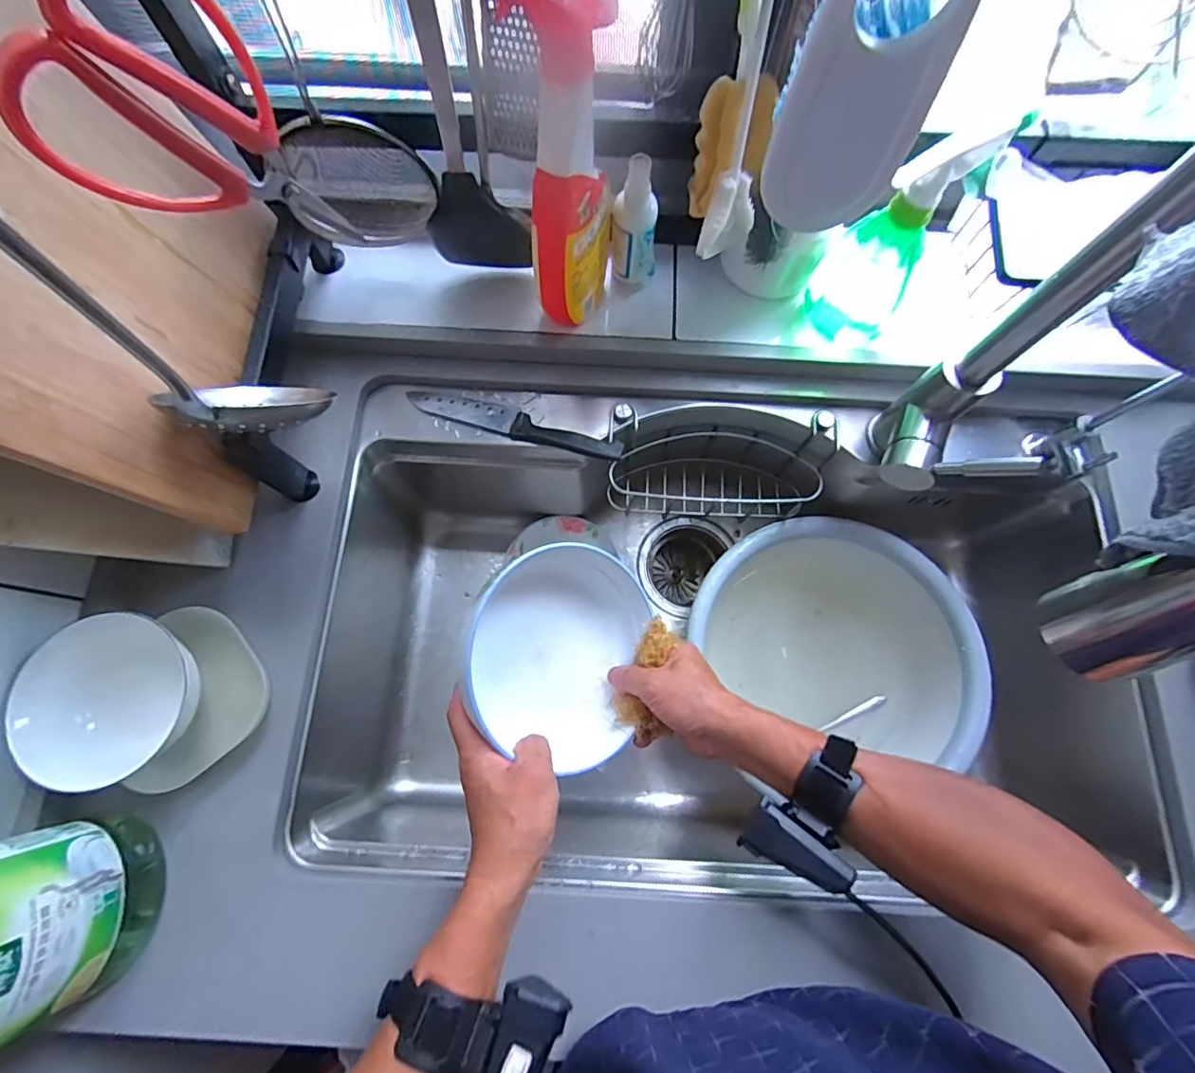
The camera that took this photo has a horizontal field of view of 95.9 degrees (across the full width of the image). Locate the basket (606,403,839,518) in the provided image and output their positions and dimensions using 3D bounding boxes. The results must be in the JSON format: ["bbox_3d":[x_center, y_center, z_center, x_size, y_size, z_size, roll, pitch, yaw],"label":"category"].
[{"bbox_3d":[0.130,-0.084,0.609,0.228,0.127,0.096,2,74,-1],"label":"basket"}]

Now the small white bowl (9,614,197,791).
[{"bbox_3d":[-0.380,0.129,0.429,0.126,0.055,0.112,27,75,5],"label":"small white bowl"}]

